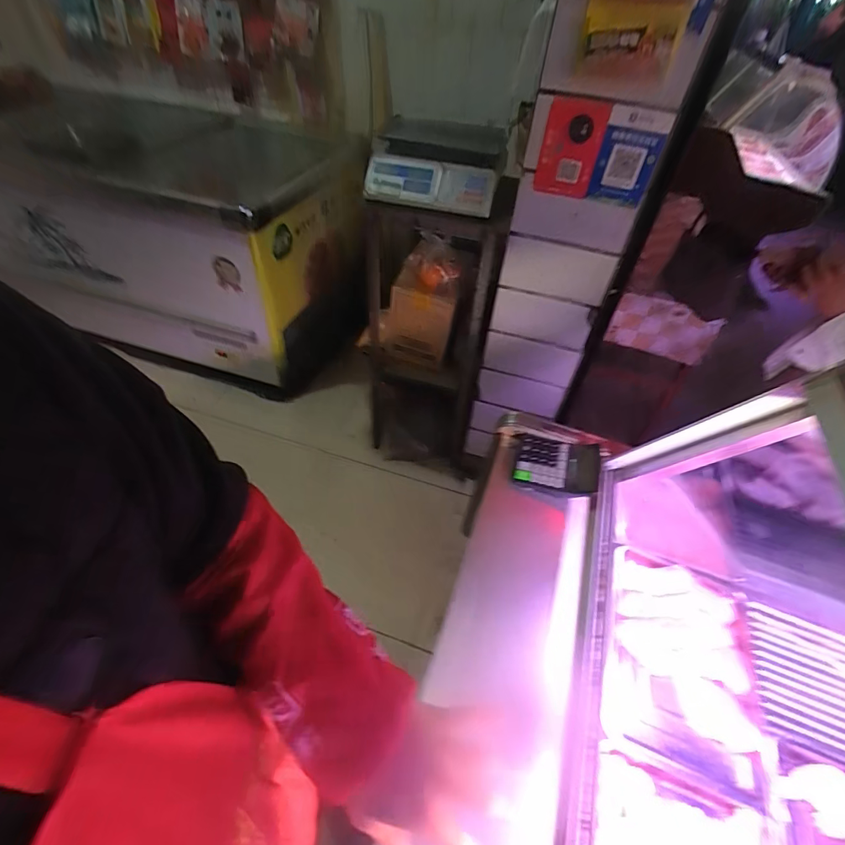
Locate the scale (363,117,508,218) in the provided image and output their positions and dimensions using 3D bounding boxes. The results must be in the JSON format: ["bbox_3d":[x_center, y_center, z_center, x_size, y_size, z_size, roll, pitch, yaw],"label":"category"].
[{"bbox_3d":[0.032,-0.707,1.177,0.336,0.157,0.336,5,47,0],"label":"scale"}]

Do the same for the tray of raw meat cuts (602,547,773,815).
[{"bbox_3d":[0.510,0.463,0.847,0.268,0.044,0.375,17,48,11],"label":"tray of raw meat cuts"}]

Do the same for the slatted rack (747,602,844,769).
[{"bbox_3d":[0.792,0.513,0.831,0.281,0.016,0.252,16,48,10],"label":"slatted rack"}]

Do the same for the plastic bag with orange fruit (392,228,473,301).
[{"bbox_3d":[0.029,-0.470,1.332,0.214,0.126,0.133,19,48,12],"label":"plastic bag with orange fruit"}]

